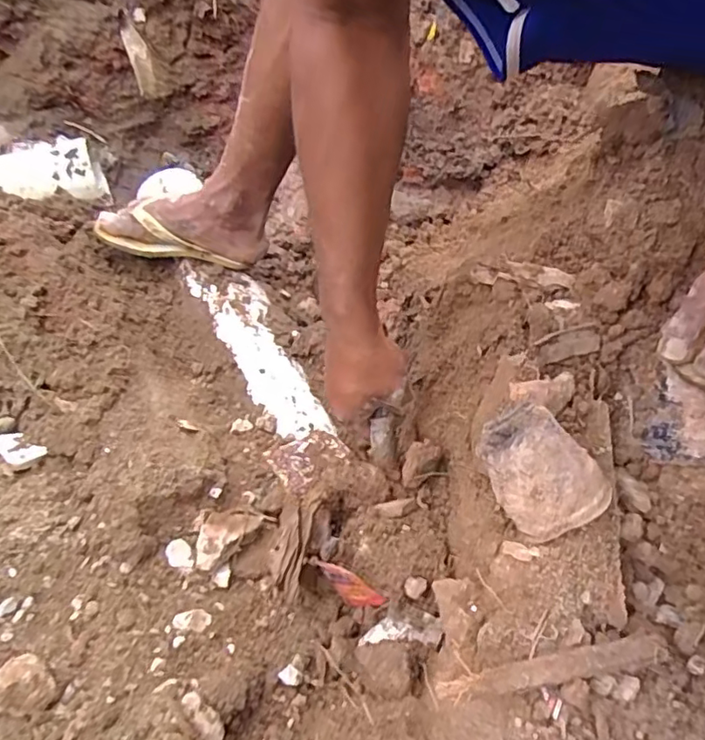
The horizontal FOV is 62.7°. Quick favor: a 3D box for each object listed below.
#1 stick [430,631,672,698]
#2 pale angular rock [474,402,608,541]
[{"bbox_3d":[0.130,0.186,0.363,0.165,0.007,0.017,-1,62,-18],"label":"stick"},{"bbox_3d":[0.138,0.071,0.420,0.062,0.047,0.087,-26,65,-9],"label":"pale angular rock"}]

